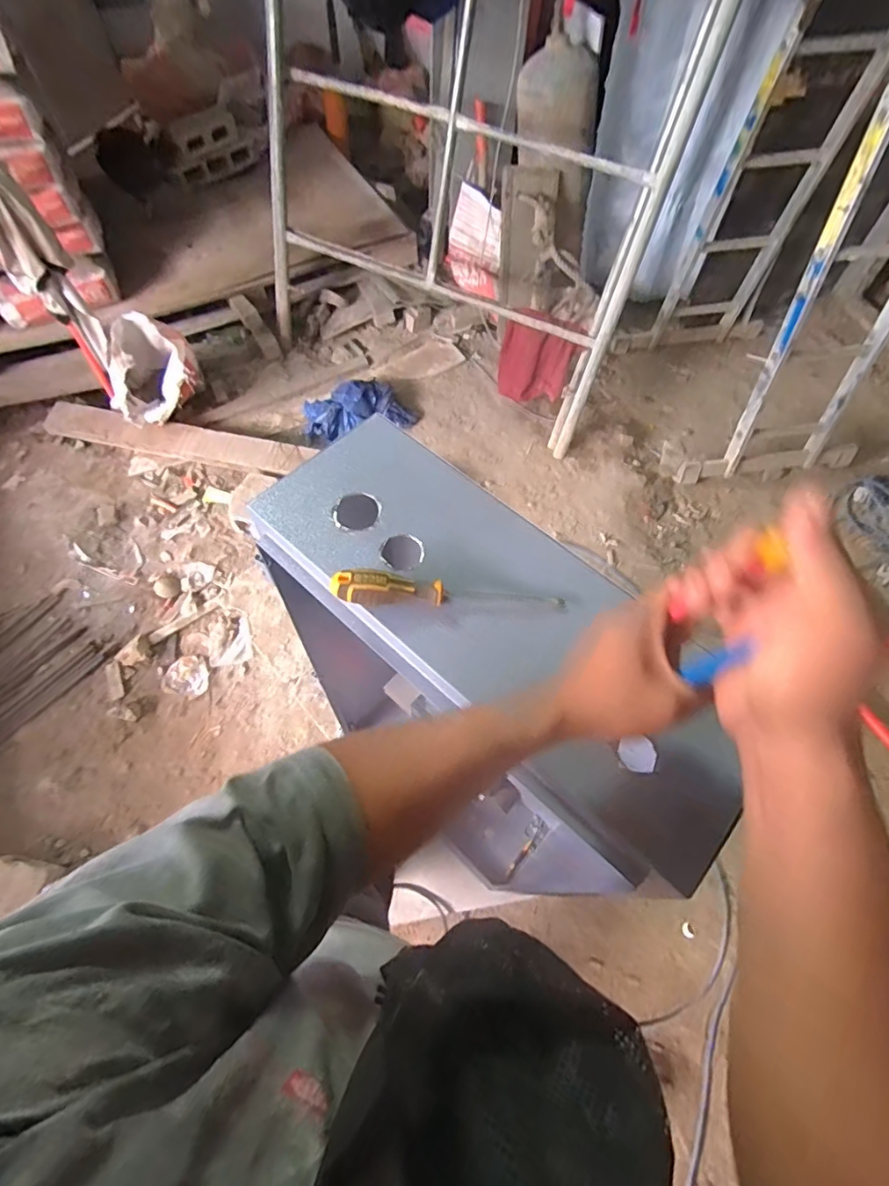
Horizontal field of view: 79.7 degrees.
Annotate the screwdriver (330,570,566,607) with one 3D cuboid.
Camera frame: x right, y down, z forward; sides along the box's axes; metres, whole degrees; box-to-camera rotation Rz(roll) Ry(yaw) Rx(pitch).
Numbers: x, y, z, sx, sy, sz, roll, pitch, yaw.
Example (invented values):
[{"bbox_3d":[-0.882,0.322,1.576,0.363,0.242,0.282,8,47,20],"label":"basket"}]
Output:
[{"bbox_3d":[0.004,-0.004,0.520,0.223,0.030,0.025,0,61,-2],"label":"screwdriver"}]

